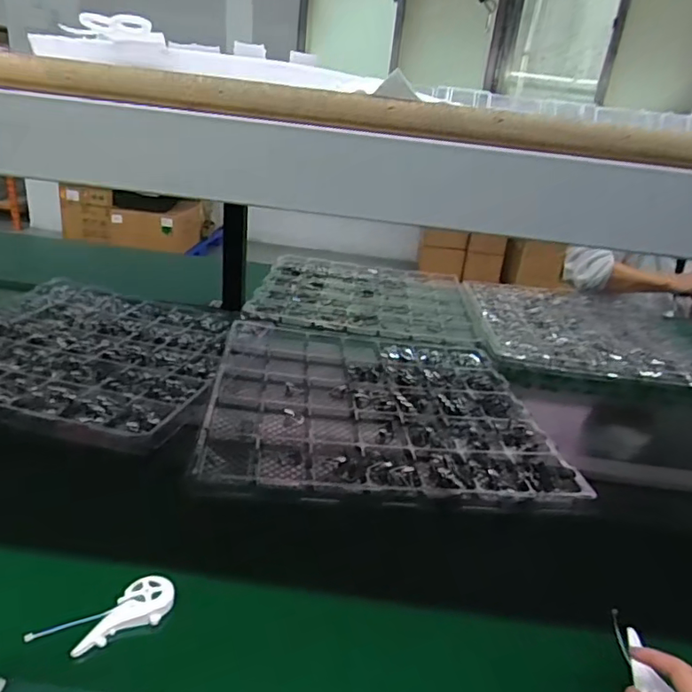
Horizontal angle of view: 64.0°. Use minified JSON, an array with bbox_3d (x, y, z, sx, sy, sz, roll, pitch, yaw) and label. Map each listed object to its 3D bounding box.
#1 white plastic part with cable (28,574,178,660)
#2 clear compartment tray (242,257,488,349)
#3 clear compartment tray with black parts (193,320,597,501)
[{"bbox_3d":[-0.218,0.250,0.506,0.121,0.011,0.045,-13,30,-35],"label":"white plastic part with cable"},{"bbox_3d":[0.049,-0.127,1.403,0.526,0.025,0.506,6,24,1],"label":"clear compartment tray"},{"bbox_3d":[0.047,0.083,0.920,0.521,0.036,0.537,4,24,-4],"label":"clear compartment tray with black parts"}]

